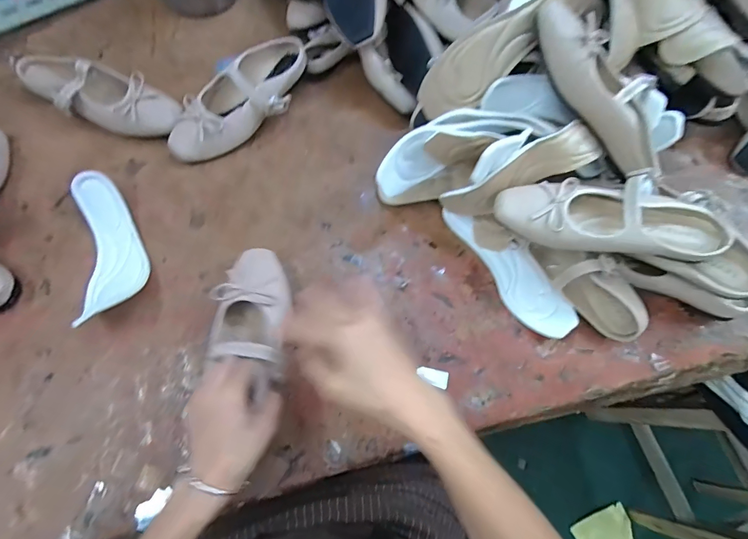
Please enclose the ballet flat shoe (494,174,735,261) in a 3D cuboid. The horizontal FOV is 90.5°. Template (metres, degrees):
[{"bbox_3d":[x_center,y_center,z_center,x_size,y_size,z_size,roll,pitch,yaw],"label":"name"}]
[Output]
[{"bbox_3d":[0.266,-0.059,0.422,0.242,0.054,0.091,9,71,0],"label":"ballet flat shoe"}]

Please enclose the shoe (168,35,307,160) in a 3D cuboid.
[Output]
[{"bbox_3d":[-0.193,-0.244,0.549,0.236,0.063,0.096,-40,78,-14],"label":"shoe"}]

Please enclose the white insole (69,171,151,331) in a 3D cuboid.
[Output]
[{"bbox_3d":[-0.342,-0.030,0.476,0.074,0.046,0.197,-16,73,-8],"label":"white insole"}]

